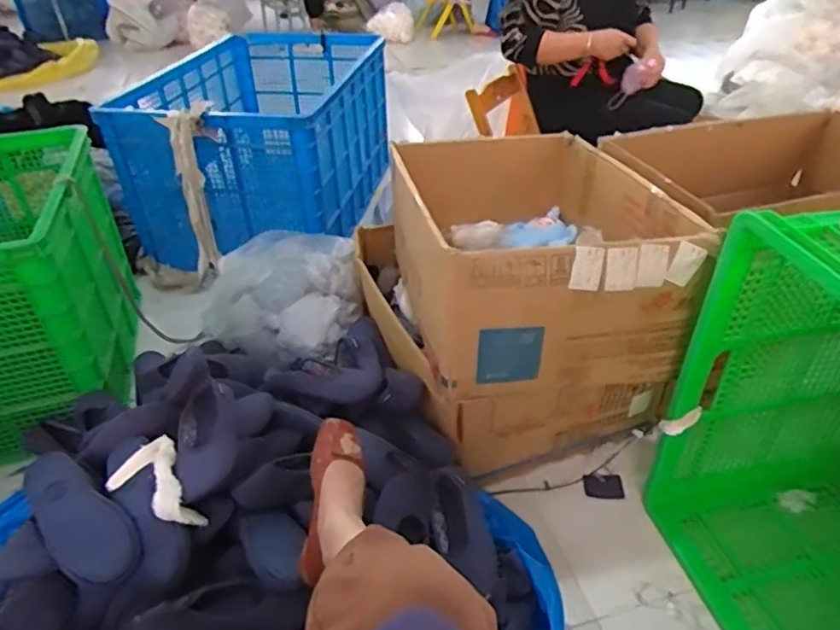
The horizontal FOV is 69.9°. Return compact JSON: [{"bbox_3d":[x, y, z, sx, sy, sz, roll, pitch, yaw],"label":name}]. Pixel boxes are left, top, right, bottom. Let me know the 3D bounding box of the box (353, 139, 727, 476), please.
[{"bbox_3d":[0.210,-0.116,1.412,0.554,0.524,0.827,-8,37,-9],"label":"box"}]

